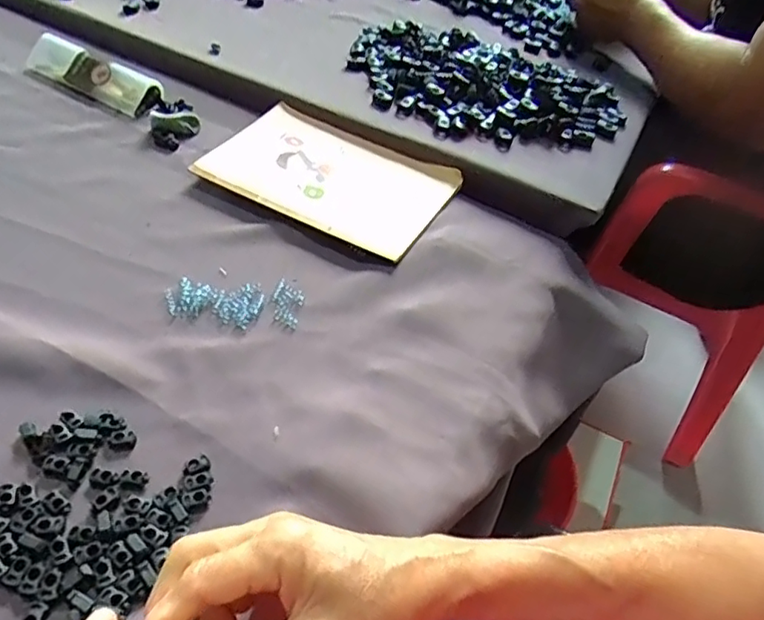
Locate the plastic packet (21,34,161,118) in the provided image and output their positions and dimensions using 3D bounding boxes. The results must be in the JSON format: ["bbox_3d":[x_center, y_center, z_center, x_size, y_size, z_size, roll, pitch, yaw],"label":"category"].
[{"bbox_3d":[-0.298,-0.241,0.601,0.156,0.021,0.046,24,87,15],"label":"plastic packet"}]

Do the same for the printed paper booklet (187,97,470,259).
[{"bbox_3d":[-0.047,-0.121,0.524,0.203,0.013,0.133,24,49,15],"label":"printed paper booklet"}]

